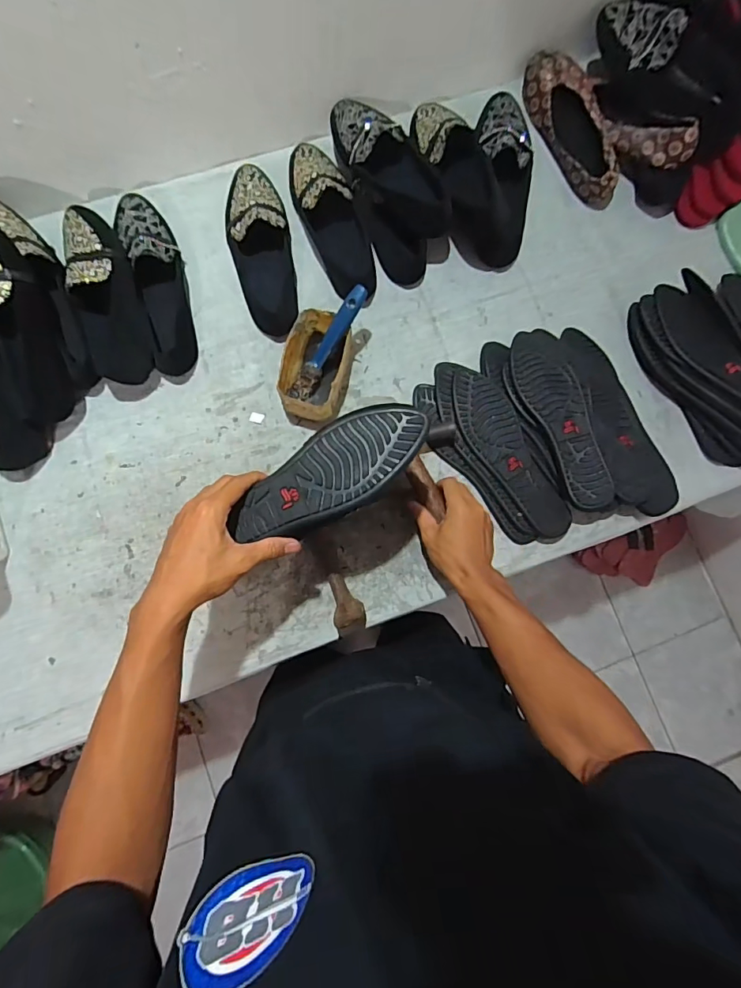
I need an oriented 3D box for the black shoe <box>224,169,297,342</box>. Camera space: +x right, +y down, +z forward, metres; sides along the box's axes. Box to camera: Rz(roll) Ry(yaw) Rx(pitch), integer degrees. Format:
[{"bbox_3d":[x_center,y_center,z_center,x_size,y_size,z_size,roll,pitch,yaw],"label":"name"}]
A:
[{"bbox_3d":[-0.150,-0.331,0.630,0.084,0.055,0.247,-9,82,-4],"label":"black shoe"}]

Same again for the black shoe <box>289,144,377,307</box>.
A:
[{"bbox_3d":[-0.052,-0.381,0.643,0.076,0.057,0.231,-23,83,-6],"label":"black shoe"}]

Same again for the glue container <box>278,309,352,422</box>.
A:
[{"bbox_3d":[-0.070,-0.161,0.606,0.078,0.061,0.132,14,81,-1],"label":"glue container"}]

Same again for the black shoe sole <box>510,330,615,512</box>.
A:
[{"bbox_3d":[0.248,-0.101,0.599,0.075,0.012,0.246,-20,77,0],"label":"black shoe sole"}]

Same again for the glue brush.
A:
[{"bbox_3d":[-0.052,-0.186,0.587,0.028,0.011,0.157,36,109,3],"label":"glue brush"}]

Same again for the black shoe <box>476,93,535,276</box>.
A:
[{"bbox_3d":[0.189,-0.451,0.659,0.078,0.071,0.246,4,81,-2],"label":"black shoe"}]

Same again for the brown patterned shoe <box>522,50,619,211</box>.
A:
[{"bbox_3d":[0.290,-0.533,0.676,0.069,0.053,0.233,-24,83,-6],"label":"brown patterned shoe"}]

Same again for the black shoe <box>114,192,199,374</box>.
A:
[{"bbox_3d":[-0.280,-0.284,0.617,0.065,0.055,0.243,-17,83,-5],"label":"black shoe"}]

